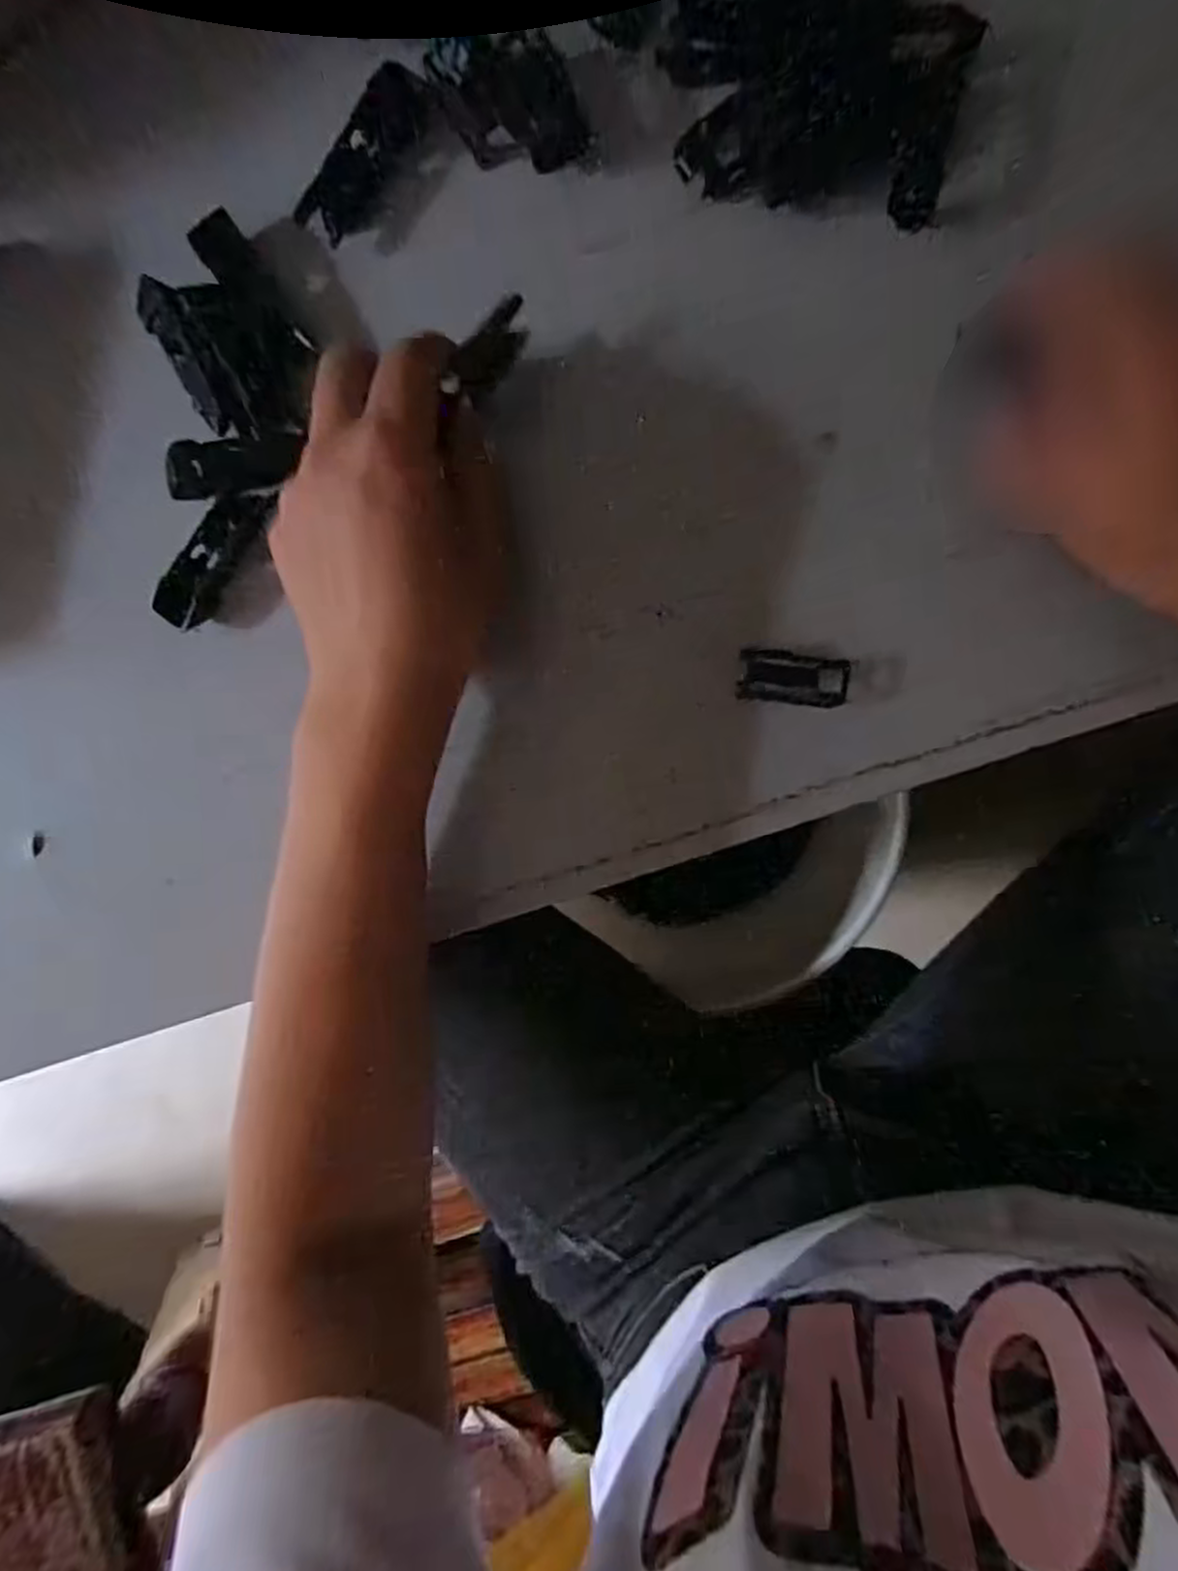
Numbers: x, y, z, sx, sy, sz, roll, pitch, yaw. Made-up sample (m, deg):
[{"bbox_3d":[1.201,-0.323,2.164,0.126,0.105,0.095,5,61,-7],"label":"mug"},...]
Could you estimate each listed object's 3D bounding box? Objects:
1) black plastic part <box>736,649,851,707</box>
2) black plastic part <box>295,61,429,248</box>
[{"bbox_3d":[0.077,-0.040,0.290,0.039,0.013,0.019,6,94,5],"label":"black plastic part"},{"bbox_3d":[-0.085,-0.239,0.291,0.022,0.009,0.064,38,96,2],"label":"black plastic part"}]

